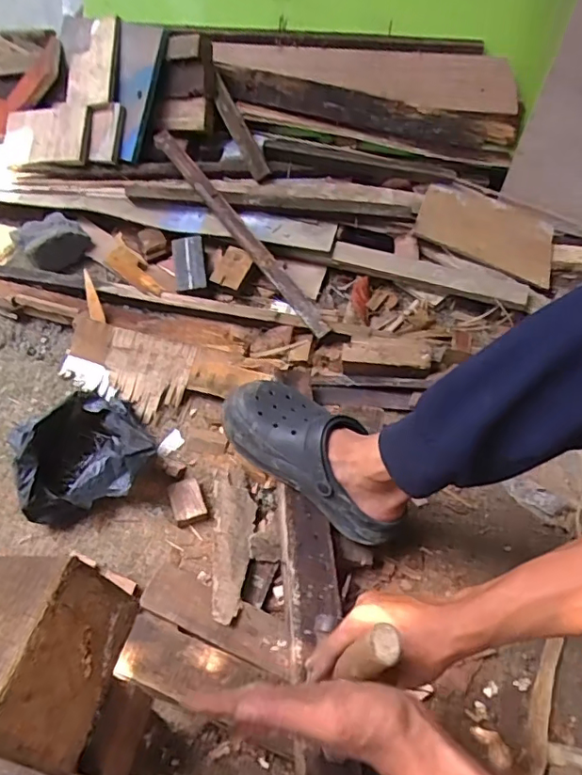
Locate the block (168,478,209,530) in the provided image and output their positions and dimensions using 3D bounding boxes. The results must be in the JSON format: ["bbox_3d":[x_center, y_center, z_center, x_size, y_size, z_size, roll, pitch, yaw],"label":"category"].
[{"bbox_3d":[-0.142,0.155,0.748,0.041,0.023,0.063,-18,57,-16],"label":"block"}]

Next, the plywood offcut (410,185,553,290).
[{"bbox_3d":[0.381,-0.304,1.058,0.270,0.012,0.157,21,68,-2],"label":"plywood offcut"}]

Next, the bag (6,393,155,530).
[{"bbox_3d":[-0.283,0.079,0.741,0.167,0.113,0.182,-22,58,-19],"label":"bag"}]

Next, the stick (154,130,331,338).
[{"bbox_3d":[-0.094,-0.284,0.988,0.031,0.033,0.495,-33,76,-24],"label":"stick"}]

